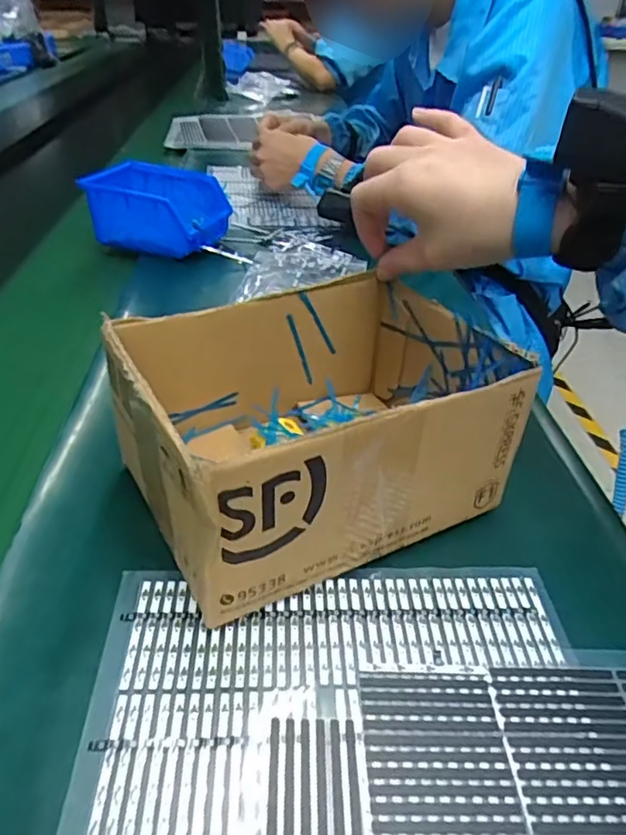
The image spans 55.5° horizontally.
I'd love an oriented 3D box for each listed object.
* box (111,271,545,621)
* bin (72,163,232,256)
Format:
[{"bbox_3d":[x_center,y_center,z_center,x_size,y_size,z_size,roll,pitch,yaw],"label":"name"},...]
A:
[{"bbox_3d":[0.001,0.001,0.353,0.195,0.103,0.152,-17,41,-25],"label":"box"},{"bbox_3d":[-0.175,-0.237,0.693,0.145,0.086,0.112,11,37,14],"label":"bin"}]

